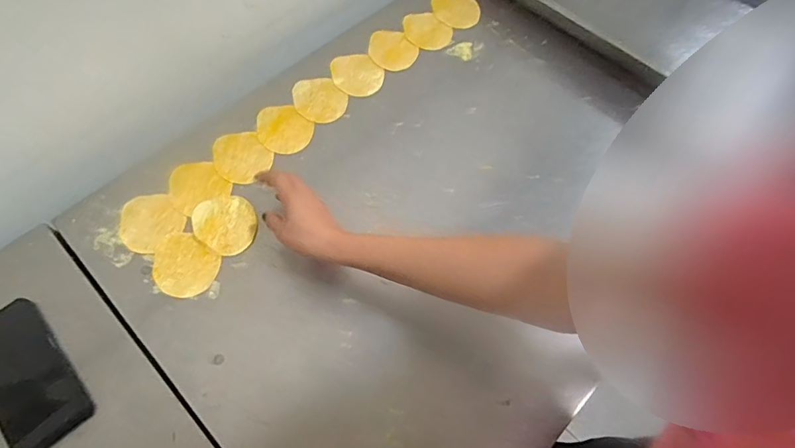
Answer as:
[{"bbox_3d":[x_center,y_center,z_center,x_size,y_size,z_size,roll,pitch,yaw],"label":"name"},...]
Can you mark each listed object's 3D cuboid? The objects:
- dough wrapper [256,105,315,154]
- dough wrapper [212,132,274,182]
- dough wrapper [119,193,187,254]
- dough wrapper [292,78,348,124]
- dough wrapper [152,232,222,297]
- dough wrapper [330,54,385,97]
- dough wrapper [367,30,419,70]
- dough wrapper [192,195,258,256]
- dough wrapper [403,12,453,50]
[{"bbox_3d":[-0.164,-0.136,0.665,0.085,0.006,0.070,40,70,15],"label":"dough wrapper"},{"bbox_3d":[-0.214,-0.092,0.633,0.071,0.008,0.078,-38,72,-21],"label":"dough wrapper"},{"bbox_3d":[-0.318,-0.004,0.590,0.072,0.004,0.080,-41,73,-19],"label":"dough wrapper"},{"bbox_3d":[-0.115,-0.185,0.687,0.073,0.004,0.085,-38,72,-18],"label":"dough wrapper"},{"bbox_3d":[-0.262,0.050,0.566,0.085,0.004,0.070,33,68,13],"label":"dough wrapper"},{"bbox_3d":[-0.062,-0.230,0.713,0.092,0.010,0.070,38,69,15],"label":"dough wrapper"},{"bbox_3d":[-0.011,-0.278,0.736,0.075,0.006,0.081,1,65,-2],"label":"dough wrapper"},{"bbox_3d":[-0.219,-0.003,0.592,0.087,0.004,0.074,34,68,13],"label":"dough wrapper"},{"bbox_3d":[0.048,-0.315,0.757,0.083,0.009,0.070,42,70,16],"label":"dough wrapper"}]

